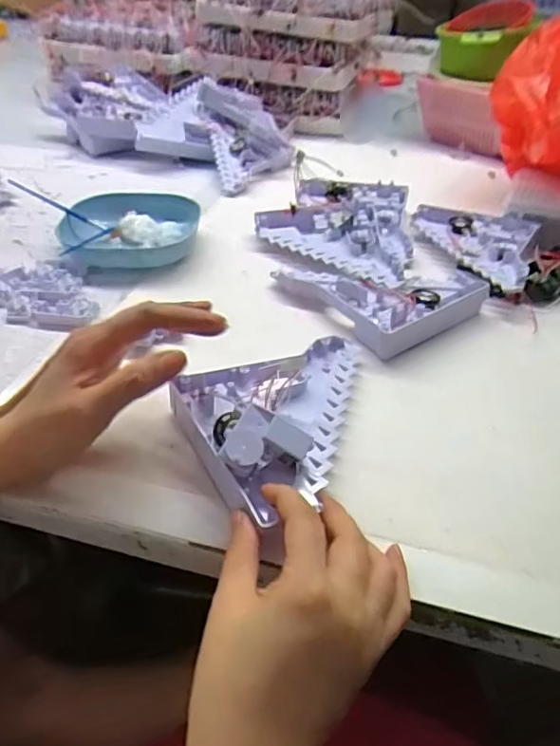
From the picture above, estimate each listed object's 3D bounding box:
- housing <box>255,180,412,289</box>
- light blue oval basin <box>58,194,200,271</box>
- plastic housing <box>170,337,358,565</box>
[{"bbox_3d":[0.062,-0.167,0.599,0.163,0.030,0.208,11,40,10],"label":"housing"},{"bbox_3d":[-0.159,-0.152,0.580,0.137,0.034,0.135,-1,40,-5],"label":"light blue oval basin"},{"bbox_3d":[0.018,0.025,0.358,0.150,0.044,0.132,-19,44,-24],"label":"plastic housing"}]

